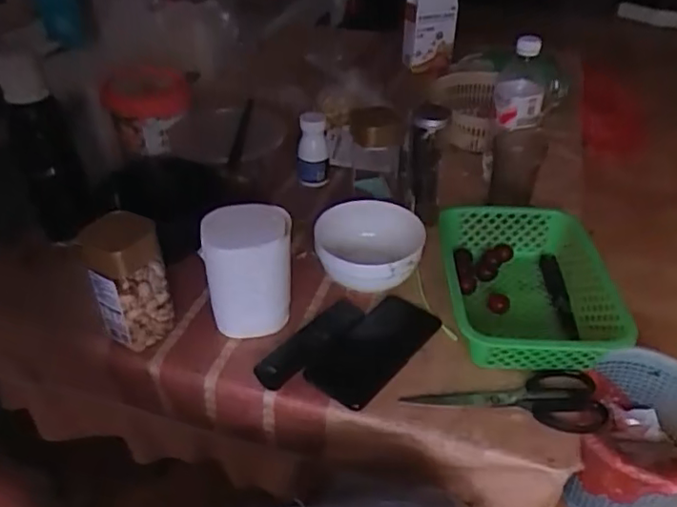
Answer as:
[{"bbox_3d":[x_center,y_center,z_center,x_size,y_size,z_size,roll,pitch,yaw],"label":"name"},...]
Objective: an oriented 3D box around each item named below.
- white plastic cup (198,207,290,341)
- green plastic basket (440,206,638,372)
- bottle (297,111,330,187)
[{"bbox_3d":[-0.097,0.020,0.657,0.091,0.124,0.085,0,38,0],"label":"white plastic cup"},{"bbox_3d":[0.225,0.043,0.706,0.186,0.072,0.245,2,38,2],"label":"green plastic basket"},{"bbox_3d":[-0.041,-0.159,0.924,0.048,0.120,0.044,-3,38,-4],"label":"bottle"}]

